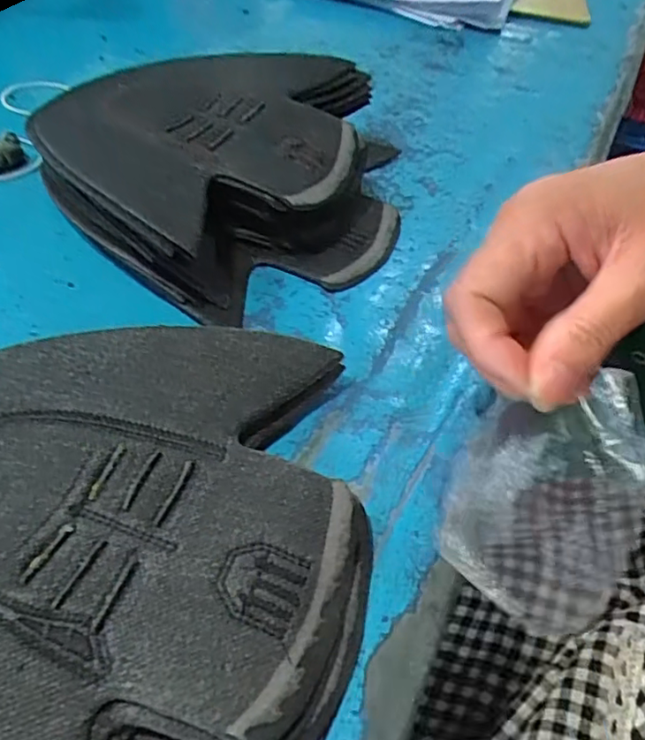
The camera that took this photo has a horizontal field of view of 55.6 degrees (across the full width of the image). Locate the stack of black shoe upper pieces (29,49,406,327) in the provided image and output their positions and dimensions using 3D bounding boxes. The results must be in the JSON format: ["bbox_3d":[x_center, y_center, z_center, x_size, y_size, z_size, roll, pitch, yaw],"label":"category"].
[{"bbox_3d":[-0.043,-0.117,0.340,0.200,0.049,0.193,-25,54,-28],"label":"stack of black shoe upper pieces"}]

